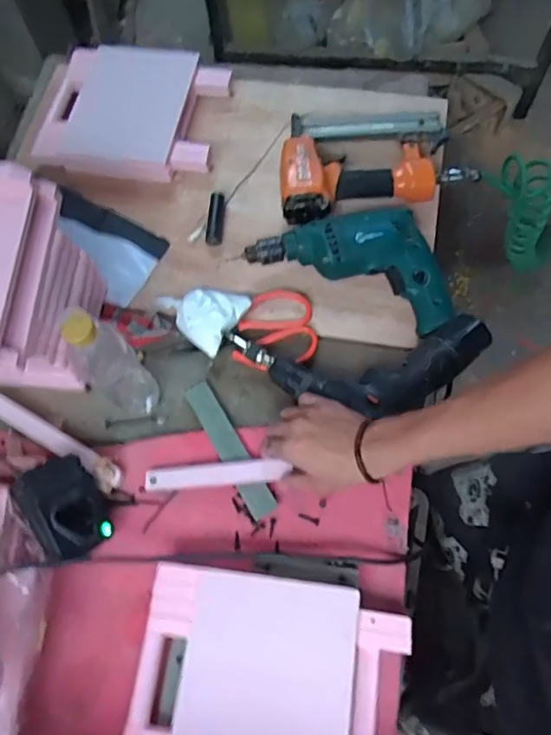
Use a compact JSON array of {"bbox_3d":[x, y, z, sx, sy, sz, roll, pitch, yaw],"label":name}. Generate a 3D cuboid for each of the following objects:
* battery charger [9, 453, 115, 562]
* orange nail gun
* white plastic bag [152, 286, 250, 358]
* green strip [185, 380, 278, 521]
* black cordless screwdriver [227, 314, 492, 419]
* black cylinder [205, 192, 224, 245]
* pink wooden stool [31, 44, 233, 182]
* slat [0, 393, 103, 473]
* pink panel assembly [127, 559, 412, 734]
[{"bbox_3d":[-0.222,0.148,0.596,0.082,0.041,0.108,-24,84,-50],"label":"battery charger"},{"bbox_3d":[0.127,-0.280,0.757,0.255,0.061,0.170,-9,68,-1],"label":"orange nail gun"},{"bbox_3d":[-0.093,-0.076,0.700,0.101,0.031,0.081,34,73,14],"label":"white plastic bag"},{"bbox_3d":[-0.053,0.088,0.644,0.029,0.006,0.173,-30,70,-9],"label":"green strip"},{"bbox_3d":[0.092,-0.001,0.643,0.290,0.060,0.113,-3,68,2],"label":"black cordless screwdriver"},{"bbox_3d":[-0.081,-0.200,0.760,0.020,0.023,0.087,0,68,2],"label":"black cylinder"},{"bbox_3d":[-0.210,-0.368,0.828,0.261,0.045,0.207,8,69,6],"label":"pink wooden stool"},{"bbox_3d":[-0.270,0.074,0.653,0.165,0.022,0.026,28,72,13],"label":"slat"},{"bbox_3d":[-0.007,0.304,0.527,0.240,0.032,0.204,6,69,5],"label":"pink panel assembly"}]

